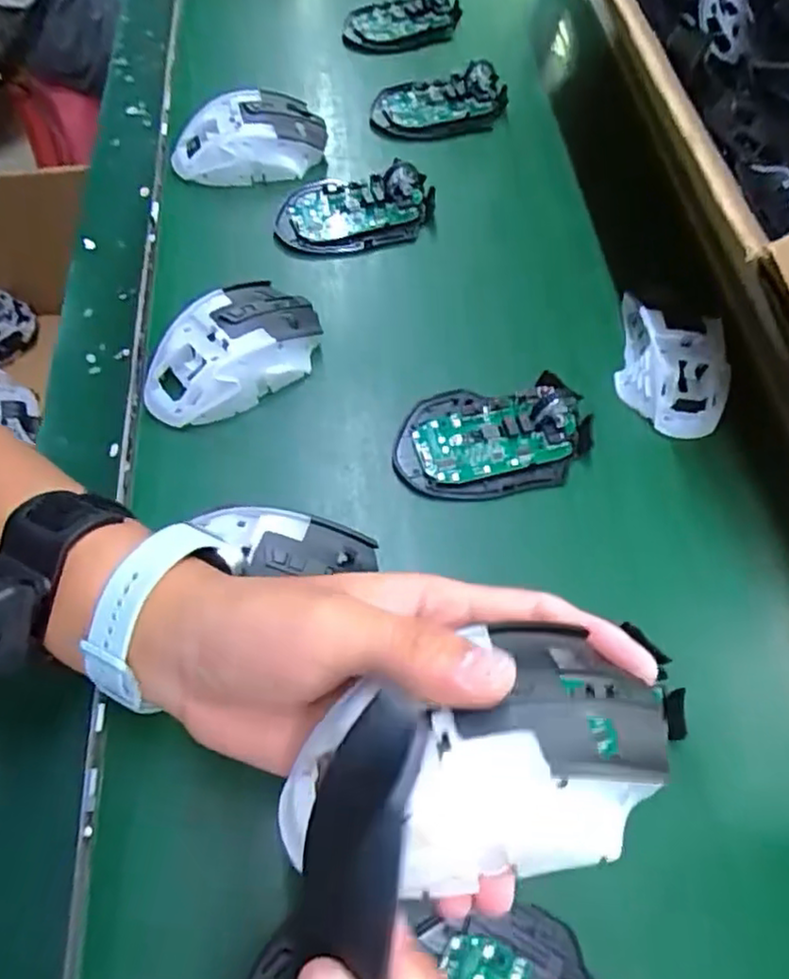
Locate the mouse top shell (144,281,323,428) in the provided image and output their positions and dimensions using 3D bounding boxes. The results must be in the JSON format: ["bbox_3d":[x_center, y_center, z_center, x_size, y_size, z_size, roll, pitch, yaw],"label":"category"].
[{"bbox_3d":[-0.100,-0.085,0.408,0.115,0.040,0.066,-32,67,-17],"label":"mouse top shell"}]

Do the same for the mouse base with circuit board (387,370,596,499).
[{"bbox_3d":[0.059,-0.031,0.393,0.113,0.026,0.068,-5,61,-4],"label":"mouse base with circuit board"}]

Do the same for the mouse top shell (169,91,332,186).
[{"bbox_3d":[-0.110,-0.263,0.506,0.111,0.034,0.066,-12,62,-8],"label":"mouse top shell"}]

